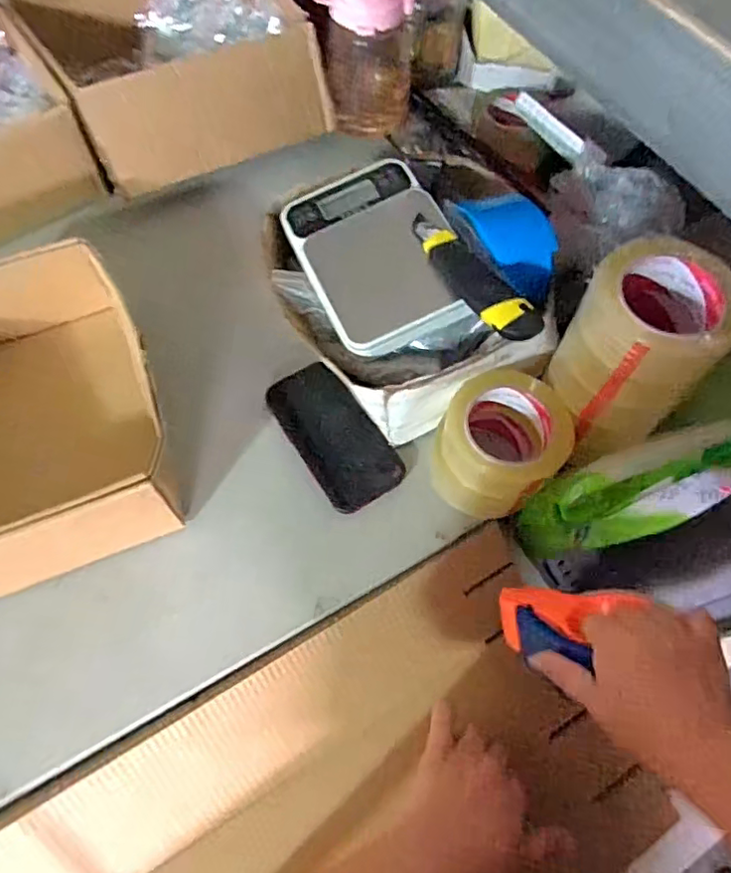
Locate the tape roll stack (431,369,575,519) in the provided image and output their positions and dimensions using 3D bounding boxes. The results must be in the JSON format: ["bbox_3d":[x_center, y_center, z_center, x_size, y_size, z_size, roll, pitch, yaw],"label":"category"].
[{"bbox_3d":[0.123,0.011,0.555,0.123,0.081,0.111,-39,70,-18],"label":"tape roll stack"}]

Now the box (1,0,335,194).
[{"bbox_3d":[-0.254,-0.508,0.777,0.321,0.098,0.358,-30,67,-15],"label":"box"}]

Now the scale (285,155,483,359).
[{"bbox_3d":[0.012,-0.187,0.591,0.140,0.028,0.216,-25,70,-1],"label":"scale"}]

